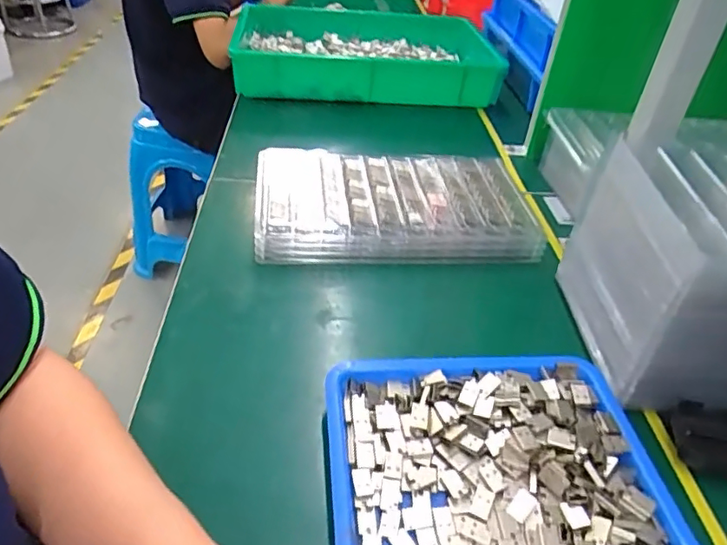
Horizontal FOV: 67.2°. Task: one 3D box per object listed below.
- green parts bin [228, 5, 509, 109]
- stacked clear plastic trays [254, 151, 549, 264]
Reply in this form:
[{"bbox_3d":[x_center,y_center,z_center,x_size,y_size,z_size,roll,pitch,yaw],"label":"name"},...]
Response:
[{"bbox_3d":[-0.002,-0.399,0.997,0.438,0.086,0.347,0,39,-6],"label":"green parts bin"},{"bbox_3d":[0.033,-0.077,0.614,0.297,0.049,0.169,2,39,-5],"label":"stacked clear plastic trays"}]

